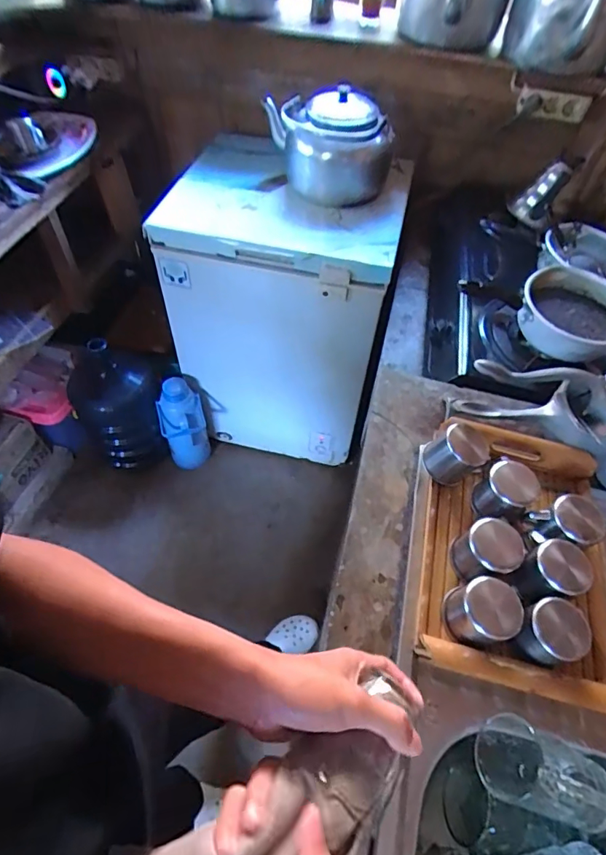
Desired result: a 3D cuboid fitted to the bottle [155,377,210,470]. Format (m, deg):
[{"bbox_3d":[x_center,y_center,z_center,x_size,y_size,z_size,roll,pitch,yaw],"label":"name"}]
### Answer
[{"bbox_3d":[-0.391,-0.004,1.539,0.136,0.333,0.125,2,54,-3],"label":"bottle"}]

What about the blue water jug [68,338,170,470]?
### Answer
[{"bbox_3d":[-0.598,-0.098,1.534,0.288,0.425,0.291,-20,58,-18],"label":"blue water jug"}]

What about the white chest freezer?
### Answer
[{"bbox_3d":[-0.073,-0.369,1.498,0.609,0.782,0.508,12,54,4],"label":"white chest freezer"}]

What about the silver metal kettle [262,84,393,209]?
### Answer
[{"bbox_3d":[0.058,-0.682,1.139,0.243,0.203,0.225,-12,56,-13],"label":"silver metal kettle"}]

